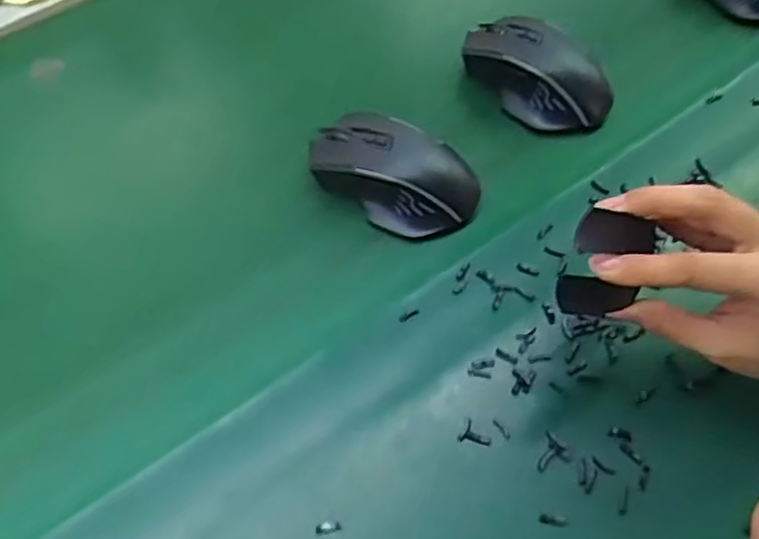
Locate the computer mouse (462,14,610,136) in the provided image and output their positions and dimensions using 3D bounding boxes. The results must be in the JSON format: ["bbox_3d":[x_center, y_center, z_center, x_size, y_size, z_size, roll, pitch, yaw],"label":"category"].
[{"bbox_3d":[0.115,-0.148,0.529,0.078,0.041,0.113,-41,66,-19],"label":"computer mouse"}]

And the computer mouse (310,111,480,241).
[{"bbox_3d":[0.009,-0.068,0.483,0.116,0.038,0.077,18,62,12],"label":"computer mouse"}]

